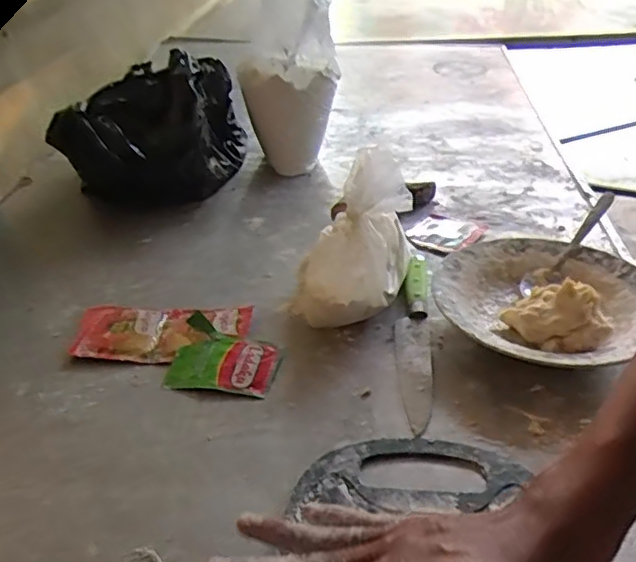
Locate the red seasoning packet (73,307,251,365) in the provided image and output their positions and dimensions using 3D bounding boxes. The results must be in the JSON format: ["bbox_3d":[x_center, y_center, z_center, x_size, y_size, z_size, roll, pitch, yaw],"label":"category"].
[{"bbox_3d":[-0.146,0.046,0.582,0.159,0.011,0.076,0,34,3],"label":"red seasoning packet"}]

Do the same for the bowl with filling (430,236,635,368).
[{"bbox_3d":[0.203,0.013,0.572,0.187,0.057,0.197,-2,34,1],"label":"bowl with filling"}]

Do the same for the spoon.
[{"bbox_3d":[0.258,-0.039,0.641,0.165,0.020,0.024,-44,48,-17],"label":"spoon"}]

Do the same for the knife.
[{"bbox_3d":[0.088,0.043,0.570,0.031,0.018,0.244,2,34,7],"label":"knife"}]

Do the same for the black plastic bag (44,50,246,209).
[{"bbox_3d":[-0.221,-0.210,0.883,0.195,0.153,0.253,2,34,7],"label":"black plastic bag"}]

